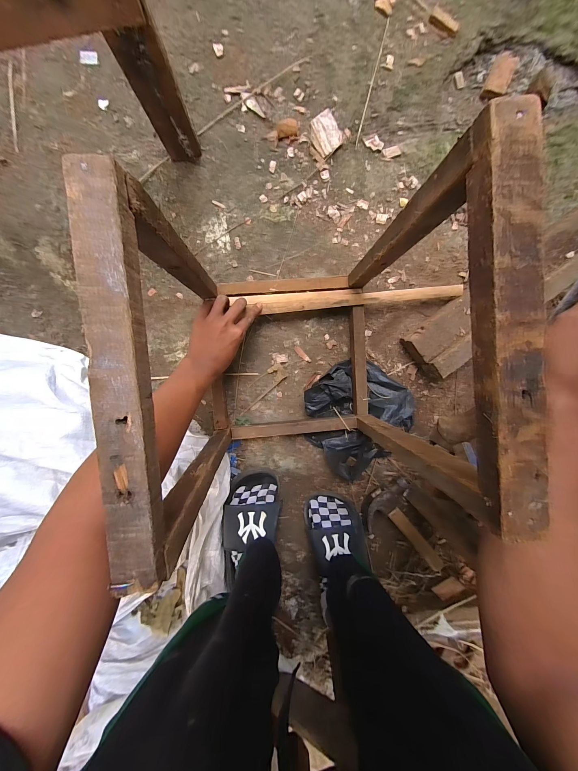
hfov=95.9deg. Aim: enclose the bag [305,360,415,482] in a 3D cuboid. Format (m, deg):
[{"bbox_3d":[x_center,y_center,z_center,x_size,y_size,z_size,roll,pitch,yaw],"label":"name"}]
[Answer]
[{"bbox_3d":[0.136,0.065,0.508,0.208,0.061,0.220,-43,95,2],"label":"bag"}]

